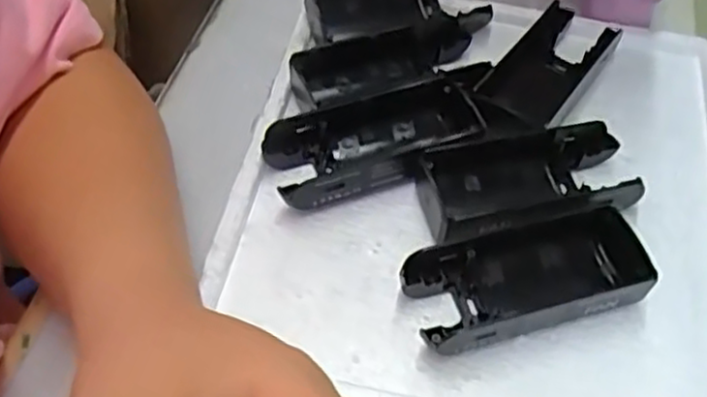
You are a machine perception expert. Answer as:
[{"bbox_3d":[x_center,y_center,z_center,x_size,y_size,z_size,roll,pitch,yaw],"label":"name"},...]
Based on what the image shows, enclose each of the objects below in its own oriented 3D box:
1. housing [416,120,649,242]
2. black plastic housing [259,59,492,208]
[{"bbox_3d":[0.087,-0.005,0.364,0.109,0.031,0.054,-9,57,-11],"label":"housing"},{"bbox_3d":[0.018,-0.031,0.376,0.124,0.027,0.046,-16,58,-15],"label":"black plastic housing"}]

